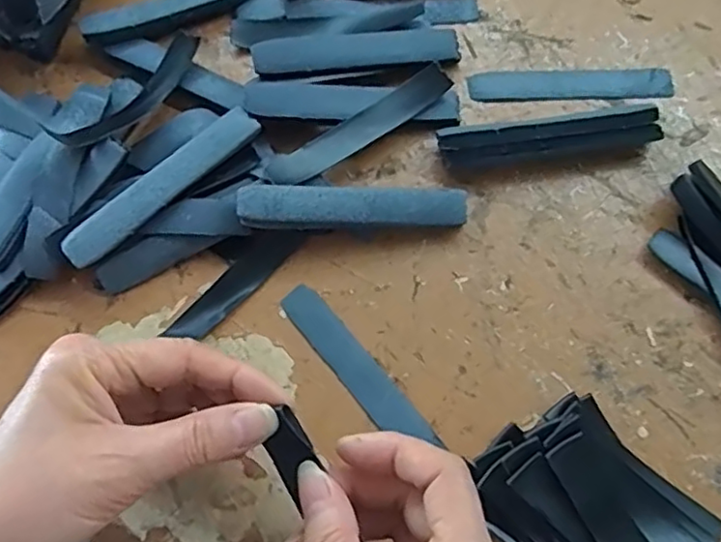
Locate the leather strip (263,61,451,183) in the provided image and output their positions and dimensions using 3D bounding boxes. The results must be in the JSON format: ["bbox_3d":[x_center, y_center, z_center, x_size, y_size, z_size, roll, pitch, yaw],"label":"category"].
[{"bbox_3d":[0.001,-0.078,0.344,0.113,0.004,0.020,-33,80,-12],"label":"leather strip"}]

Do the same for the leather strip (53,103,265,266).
[{"bbox_3d":[-0.101,-0.045,0.325,0.116,0.005,0.020,-42,87,-15],"label":"leather strip"}]

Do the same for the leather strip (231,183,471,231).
[{"bbox_3d":[-0.003,-0.032,0.327,0.115,0.007,0.021,1,85,-6],"label":"leather strip"}]

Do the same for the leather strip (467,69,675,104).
[{"bbox_3d":[0.121,-0.108,0.369,0.114,0.004,0.021,-2,70,1],"label":"leather strip"}]

